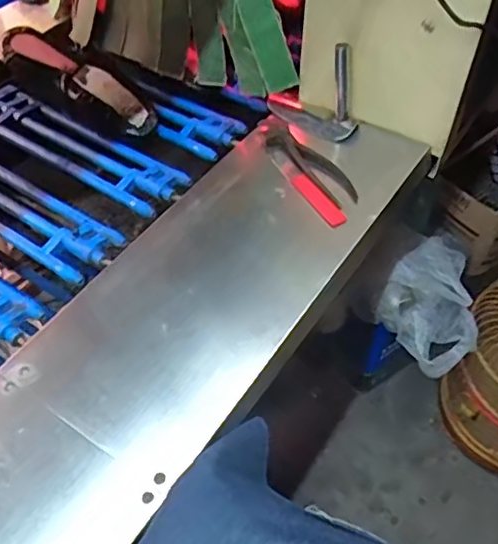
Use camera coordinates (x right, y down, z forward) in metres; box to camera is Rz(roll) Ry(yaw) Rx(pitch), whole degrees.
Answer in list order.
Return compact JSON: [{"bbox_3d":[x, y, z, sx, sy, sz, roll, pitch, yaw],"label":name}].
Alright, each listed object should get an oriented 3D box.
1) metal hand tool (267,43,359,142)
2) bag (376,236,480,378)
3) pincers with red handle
[{"bbox_3d":[0.091,-0.259,0.834,0.140,0.129,0.050,28,58,20],"label":"metal hand tool"},{"bbox_3d":[0.330,0.053,1.023,0.185,0.104,0.173,-33,59,-22],"label":"bag"},{"bbox_3d":[0.076,-0.151,0.796,0.066,0.020,0.216,-24,56,-17],"label":"pincers with red handle"}]

